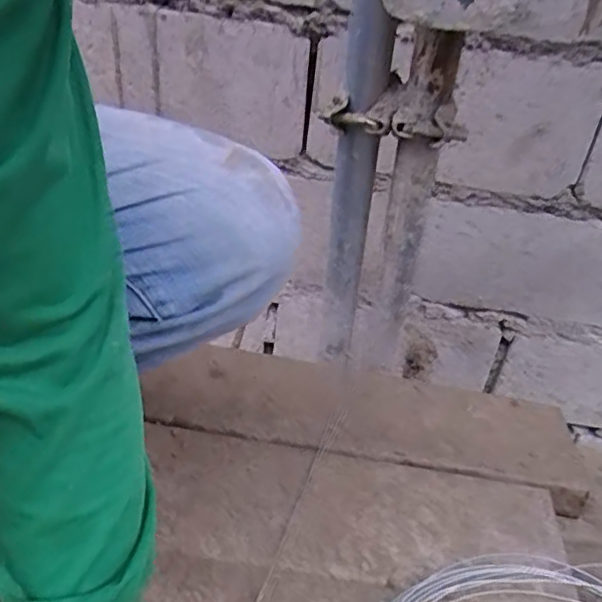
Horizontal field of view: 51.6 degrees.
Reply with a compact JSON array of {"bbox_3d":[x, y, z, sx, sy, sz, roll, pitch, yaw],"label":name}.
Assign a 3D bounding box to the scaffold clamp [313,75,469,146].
[{"bbox_3d":[0.098,-0.192,0.632,0.144,0.050,0.050,20,40,18],"label":"scaffold clamp"}]

